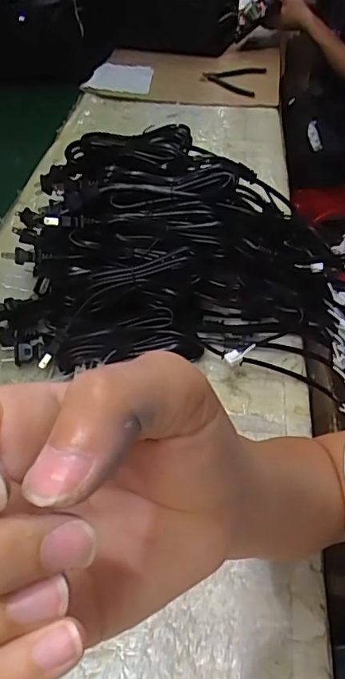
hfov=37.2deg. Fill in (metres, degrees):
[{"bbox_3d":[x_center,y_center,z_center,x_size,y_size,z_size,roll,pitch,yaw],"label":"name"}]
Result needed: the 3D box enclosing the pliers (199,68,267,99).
[{"bbox_3d":[0.133,-0.580,1.147,0.133,0.018,0.153,12,47,15],"label":"pliers"}]

